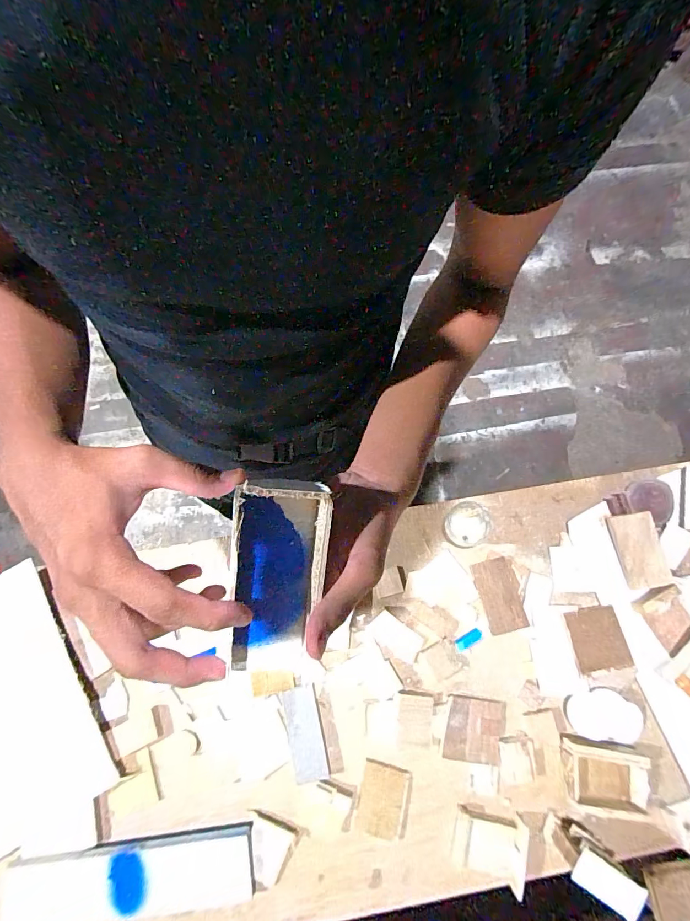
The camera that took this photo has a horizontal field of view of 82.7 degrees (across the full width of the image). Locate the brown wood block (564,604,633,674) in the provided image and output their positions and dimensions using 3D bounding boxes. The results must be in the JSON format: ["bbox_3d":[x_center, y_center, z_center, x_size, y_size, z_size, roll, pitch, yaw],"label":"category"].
[{"bbox_3d":[0.387,0.271,0.599,0.077,0.009,0.085,-7,71,-2],"label":"brown wood block"}]

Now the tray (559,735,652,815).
[{"bbox_3d":[0.362,0.441,0.544,0.110,0.020,0.079,7,71,3],"label":"tray"}]

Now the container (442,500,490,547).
[{"bbox_3d":[0.188,0.105,0.629,0.067,0.075,0.064,0,74,-1],"label":"container"}]

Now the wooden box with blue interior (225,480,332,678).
[{"bbox_3d":[-0.047,0.080,0.260,0.061,0.034,0.142,10,103,4],"label":"wooden box with blue interior"}]

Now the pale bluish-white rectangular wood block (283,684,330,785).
[{"bbox_3d":[-0.058,0.390,0.560,0.047,0.008,0.115,-14,71,-4],"label":"pale bluish-white rectangular wood block"}]

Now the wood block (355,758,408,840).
[{"bbox_3d":[0.051,0.477,0.552,0.063,0.009,0.082,12,72,5],"label":"wood block"}]

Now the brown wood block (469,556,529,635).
[{"bbox_3d":[0.247,0.213,0.624,0.064,0.013,0.108,-10,71,-3],"label":"brown wood block"}]

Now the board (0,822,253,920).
[{"bbox_3d":[-0.294,0.552,0.511,0.338,0.017,0.088,-8,71,-2],"label":"board"}]

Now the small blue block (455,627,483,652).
[{"bbox_3d":[0.191,0.279,0.608,0.045,0.007,0.018,-31,73,-9],"label":"small blue block"}]

